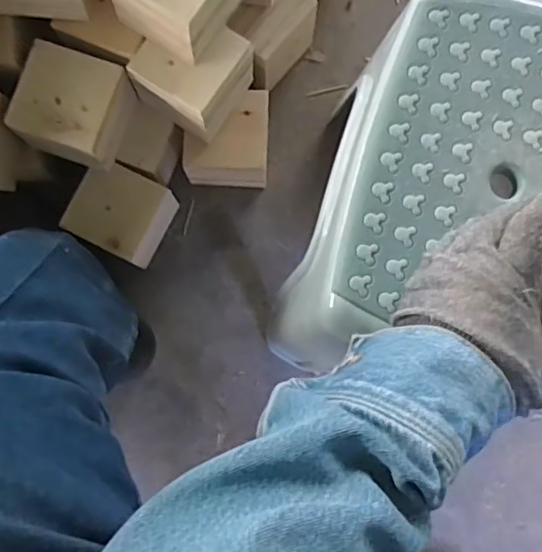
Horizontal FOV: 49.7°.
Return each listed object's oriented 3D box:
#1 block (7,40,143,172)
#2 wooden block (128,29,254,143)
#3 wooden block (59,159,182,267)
[{"bbox_3d":[-0.210,-0.176,0.631,0.101,0.081,0.104,17,83,1],"label":"block"},{"bbox_3d":[-0.084,-0.218,0.636,0.100,0.081,0.101,34,84,3],"label":"wooden block"},{"bbox_3d":[-0.175,-0.073,0.698,0.098,0.091,0.096,27,85,2],"label":"wooden block"}]

